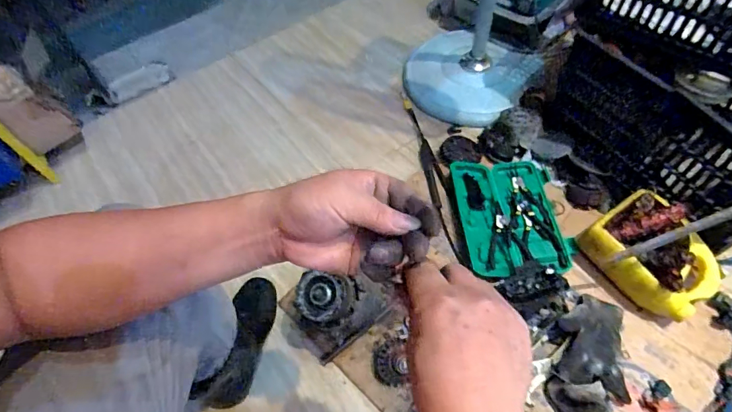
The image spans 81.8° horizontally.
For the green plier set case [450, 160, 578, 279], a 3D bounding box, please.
[{"bbox_3d":[0.316,0.016,0.928,0.215,0.032,0.293,-4,56,1],"label":"green plier set case"}]

